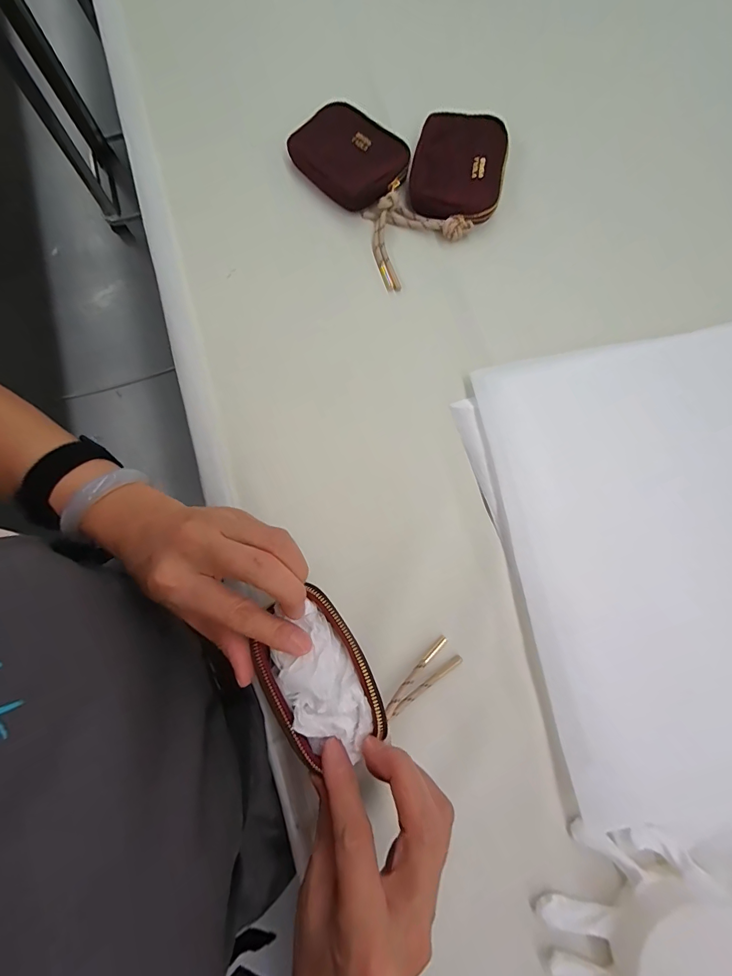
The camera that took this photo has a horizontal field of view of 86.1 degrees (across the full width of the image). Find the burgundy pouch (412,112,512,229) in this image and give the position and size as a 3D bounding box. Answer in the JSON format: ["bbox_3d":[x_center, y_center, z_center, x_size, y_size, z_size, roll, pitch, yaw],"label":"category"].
[{"bbox_3d":[0.090,-0.312,0.385,0.084,0.026,0.116,12,79,3],"label":"burgundy pouch"}]

